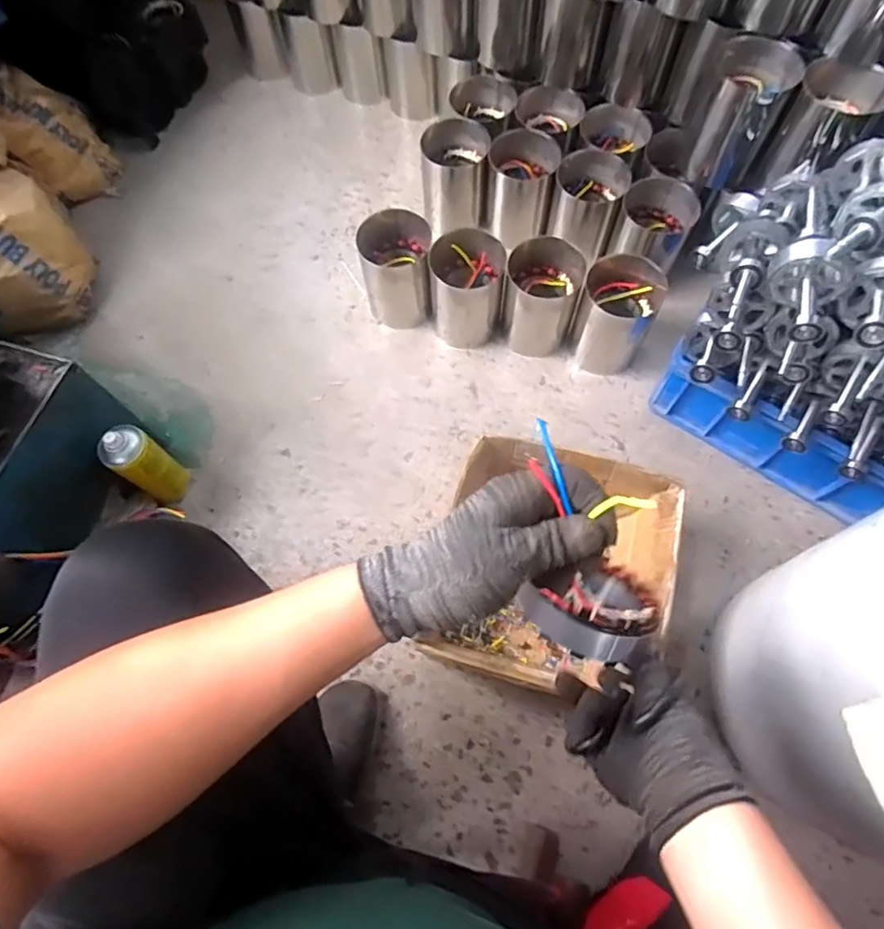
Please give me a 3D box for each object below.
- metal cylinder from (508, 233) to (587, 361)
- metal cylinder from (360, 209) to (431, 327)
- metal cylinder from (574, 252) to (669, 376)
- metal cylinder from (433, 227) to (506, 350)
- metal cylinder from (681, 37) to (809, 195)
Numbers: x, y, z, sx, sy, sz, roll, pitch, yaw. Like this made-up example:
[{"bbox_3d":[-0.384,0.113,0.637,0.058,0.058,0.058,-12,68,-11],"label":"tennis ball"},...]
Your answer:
[{"bbox_3d":[0.166,-0.278,0.968,0.118,0.157,0.116,5,68,4],"label":"metal cylinder"},{"bbox_3d":[-0.078,-0.342,1.008,0.117,0.156,0.129,1,68,2],"label":"metal cylinder"},{"bbox_3d":[0.288,-0.242,0.946,0.123,0.179,0.109,6,68,4],"label":"metal cylinder"},{"bbox_3d":[0.044,-0.296,0.981,0.120,0.158,0.118,1,68,2],"label":"metal cylinder"},{"bbox_3d":[0.459,-0.540,0.890,0.116,0.178,0.093,20,70,9],"label":"metal cylinder"}]

